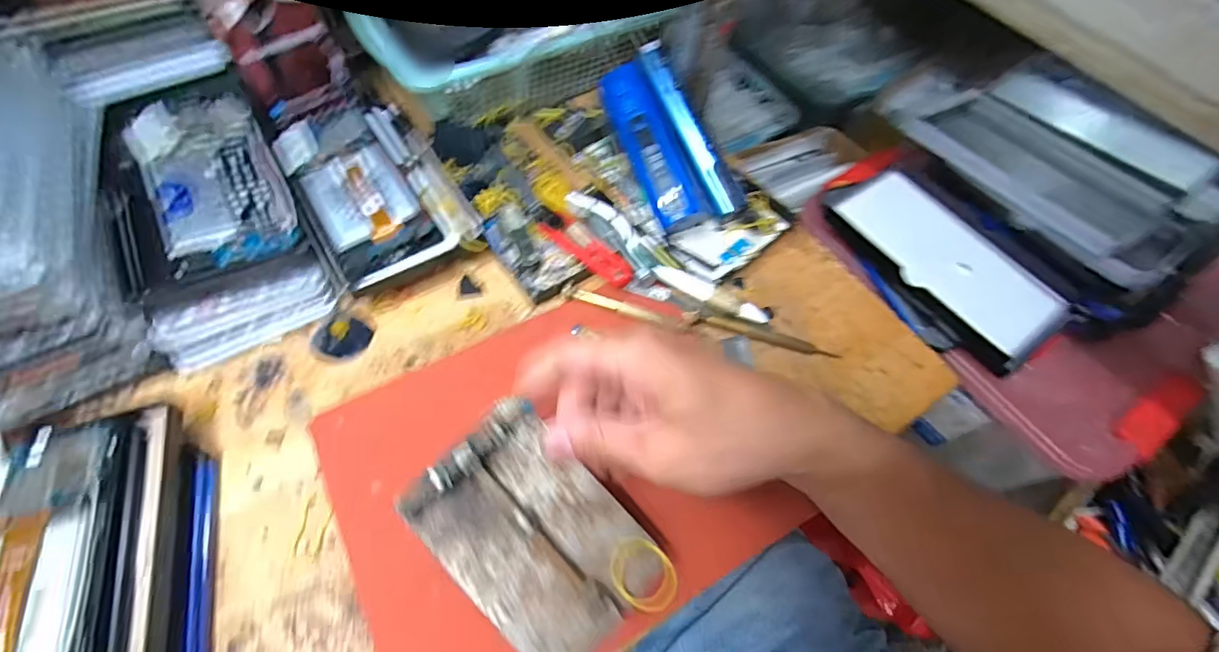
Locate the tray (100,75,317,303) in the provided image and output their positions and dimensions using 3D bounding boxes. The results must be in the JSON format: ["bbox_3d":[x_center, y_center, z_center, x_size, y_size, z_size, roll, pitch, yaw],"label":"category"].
[{"bbox_3d":[-0.279,-0.100,0.352,0.103,0.029,0.163,-26,66,-17],"label":"tray"}]

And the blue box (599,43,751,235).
[{"bbox_3d":[0.046,-0.145,0.414,0.064,0.033,0.148,-26,88,-18],"label":"blue box"}]

